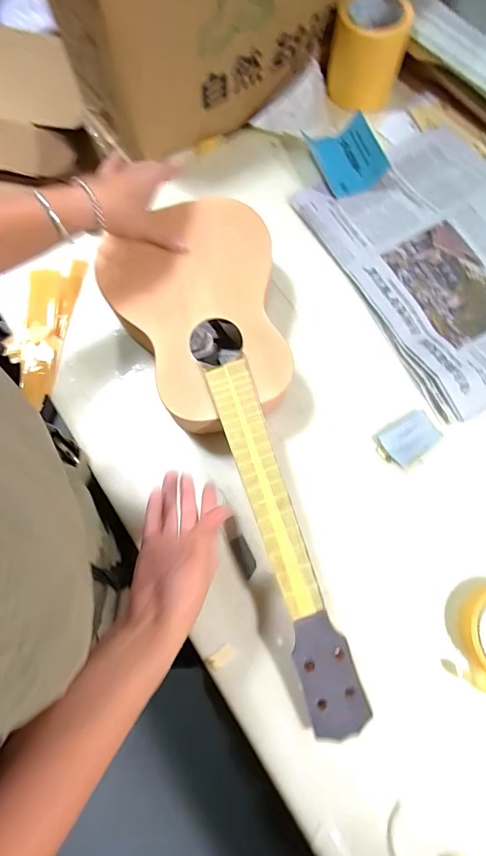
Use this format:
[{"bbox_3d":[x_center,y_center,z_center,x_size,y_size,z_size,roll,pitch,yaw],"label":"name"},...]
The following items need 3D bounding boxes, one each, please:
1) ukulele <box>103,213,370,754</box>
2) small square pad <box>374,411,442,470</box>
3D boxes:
[{"bbox_3d":[-0.003,0.006,0.440,0.186,0.054,0.580,-17,79,-3],"label":"ukulele"},{"bbox_3d":[0.198,0.015,0.476,0.073,0.008,0.054,-29,76,-6],"label":"small square pad"}]

